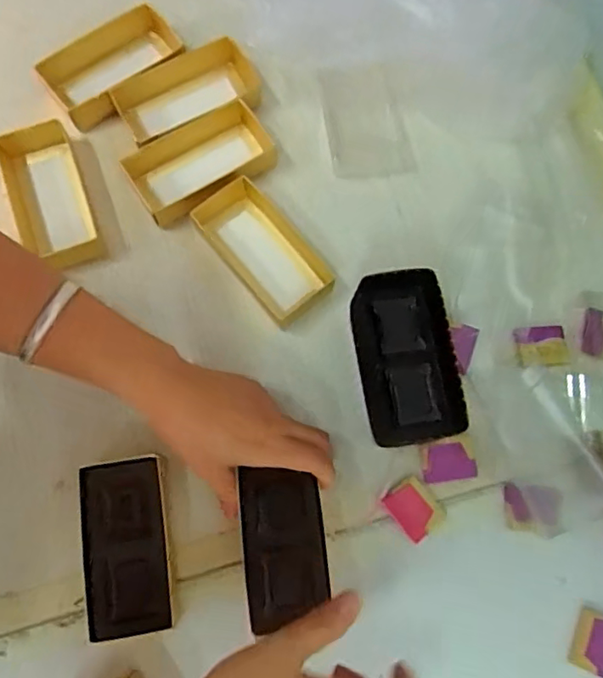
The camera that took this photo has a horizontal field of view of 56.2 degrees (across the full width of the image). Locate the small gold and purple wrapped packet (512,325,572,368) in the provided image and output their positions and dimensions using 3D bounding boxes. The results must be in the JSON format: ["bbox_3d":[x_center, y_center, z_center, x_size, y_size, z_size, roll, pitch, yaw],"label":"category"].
[{"bbox_3d":[0.191,0.007,0.448,0.042,0.005,0.031,-2,75,-3],"label":"small gold and purple wrapped packet"}]

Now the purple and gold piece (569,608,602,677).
[{"bbox_3d":[0.209,0.215,0.399,0.032,0.004,0.038,21,75,4],"label":"purple and gold piece"}]

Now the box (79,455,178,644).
[{"bbox_3d":[-0.119,0.143,0.395,0.058,0.035,0.111,-9,75,-4],"label":"box"}]

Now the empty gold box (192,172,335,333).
[{"bbox_3d":[-0.029,-0.074,0.458,0.059,0.032,0.126,-37,79,-11],"label":"empty gold box"}]

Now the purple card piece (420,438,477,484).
[{"bbox_3d":[0.110,0.092,0.424,0.041,0.004,0.030,-8,84,-8],"label":"purple card piece"}]

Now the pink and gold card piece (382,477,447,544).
[{"bbox_3d":[0.084,0.126,0.417,0.031,0.004,0.042,-38,79,-11],"label":"pink and gold card piece"}]

